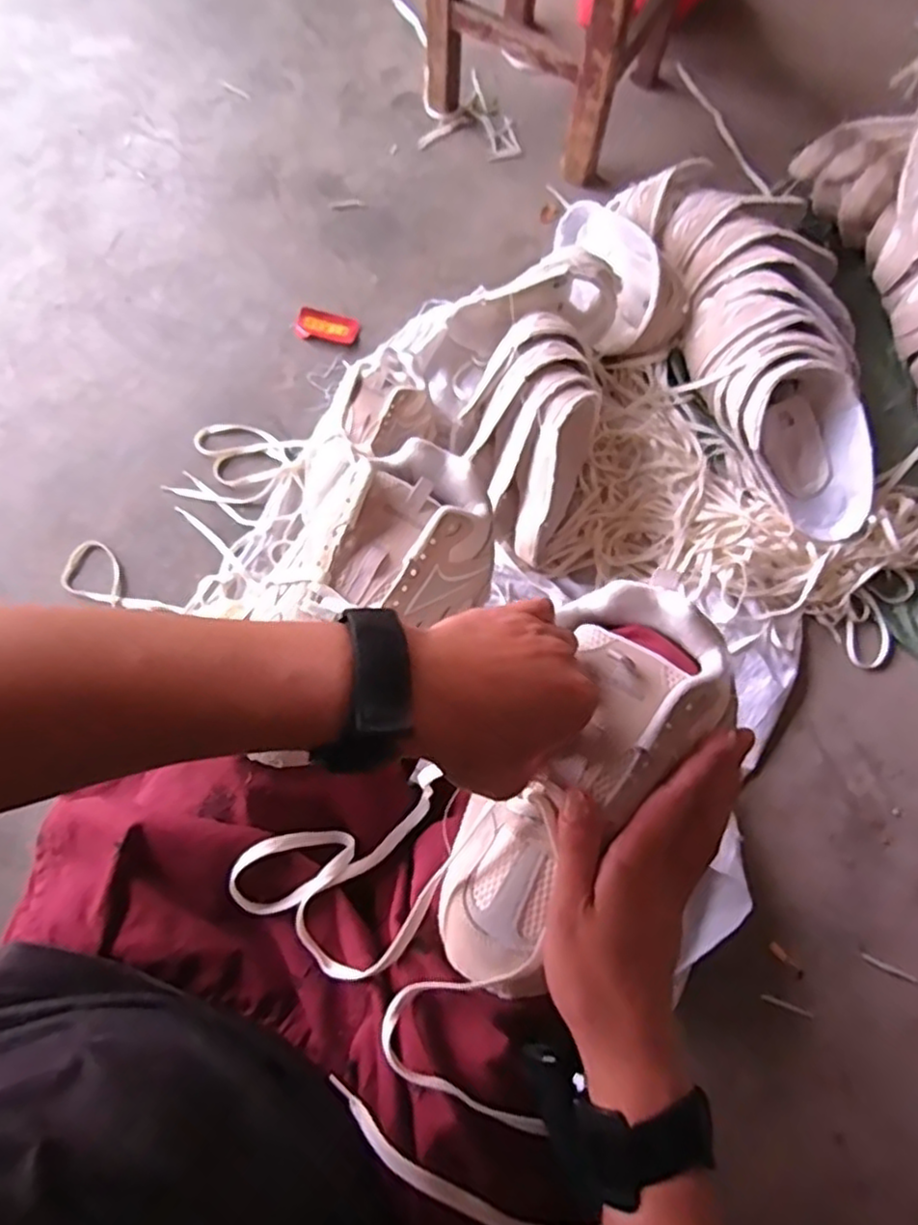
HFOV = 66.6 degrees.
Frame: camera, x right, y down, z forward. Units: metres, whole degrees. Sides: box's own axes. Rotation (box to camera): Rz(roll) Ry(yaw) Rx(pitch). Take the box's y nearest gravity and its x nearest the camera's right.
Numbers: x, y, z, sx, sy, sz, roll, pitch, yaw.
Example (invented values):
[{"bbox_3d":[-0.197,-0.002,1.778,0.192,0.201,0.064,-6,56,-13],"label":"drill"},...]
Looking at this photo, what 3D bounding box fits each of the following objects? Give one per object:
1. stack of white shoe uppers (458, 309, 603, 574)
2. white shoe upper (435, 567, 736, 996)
[{"bbox_3d":[0.088,-0.231,0.924,0.178,0.129,0.313,13,77,2],"label":"stack of white shoe uppers"},{"bbox_3d":[0.065,0.092,0.397,0.096,0.077,0.241,33,84,6],"label":"white shoe upper"}]

